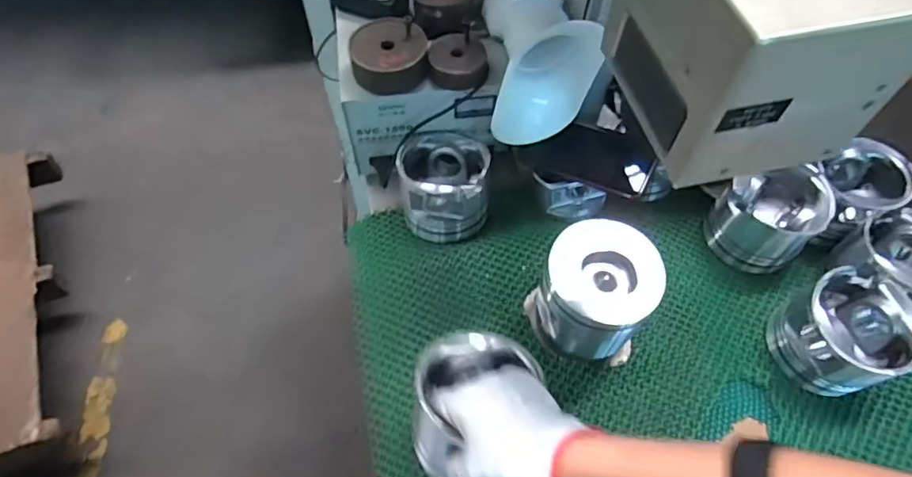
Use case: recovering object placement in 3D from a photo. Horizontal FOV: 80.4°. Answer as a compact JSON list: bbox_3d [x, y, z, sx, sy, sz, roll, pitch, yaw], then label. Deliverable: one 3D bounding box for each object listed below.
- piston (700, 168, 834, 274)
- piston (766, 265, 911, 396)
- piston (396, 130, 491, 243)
[{"bbox_3d":[0.374,-0.019,0.657,0.104,0.110,0.092,-13,60,-10],"label":"piston"},{"bbox_3d":[0.413,0.102,0.581,0.103,0.109,0.109,1,58,-2],"label":"piston"},{"bbox_3d":[-0.016,-0.066,0.693,0.109,0.097,0.108,-7,59,-7],"label":"piston"}]

